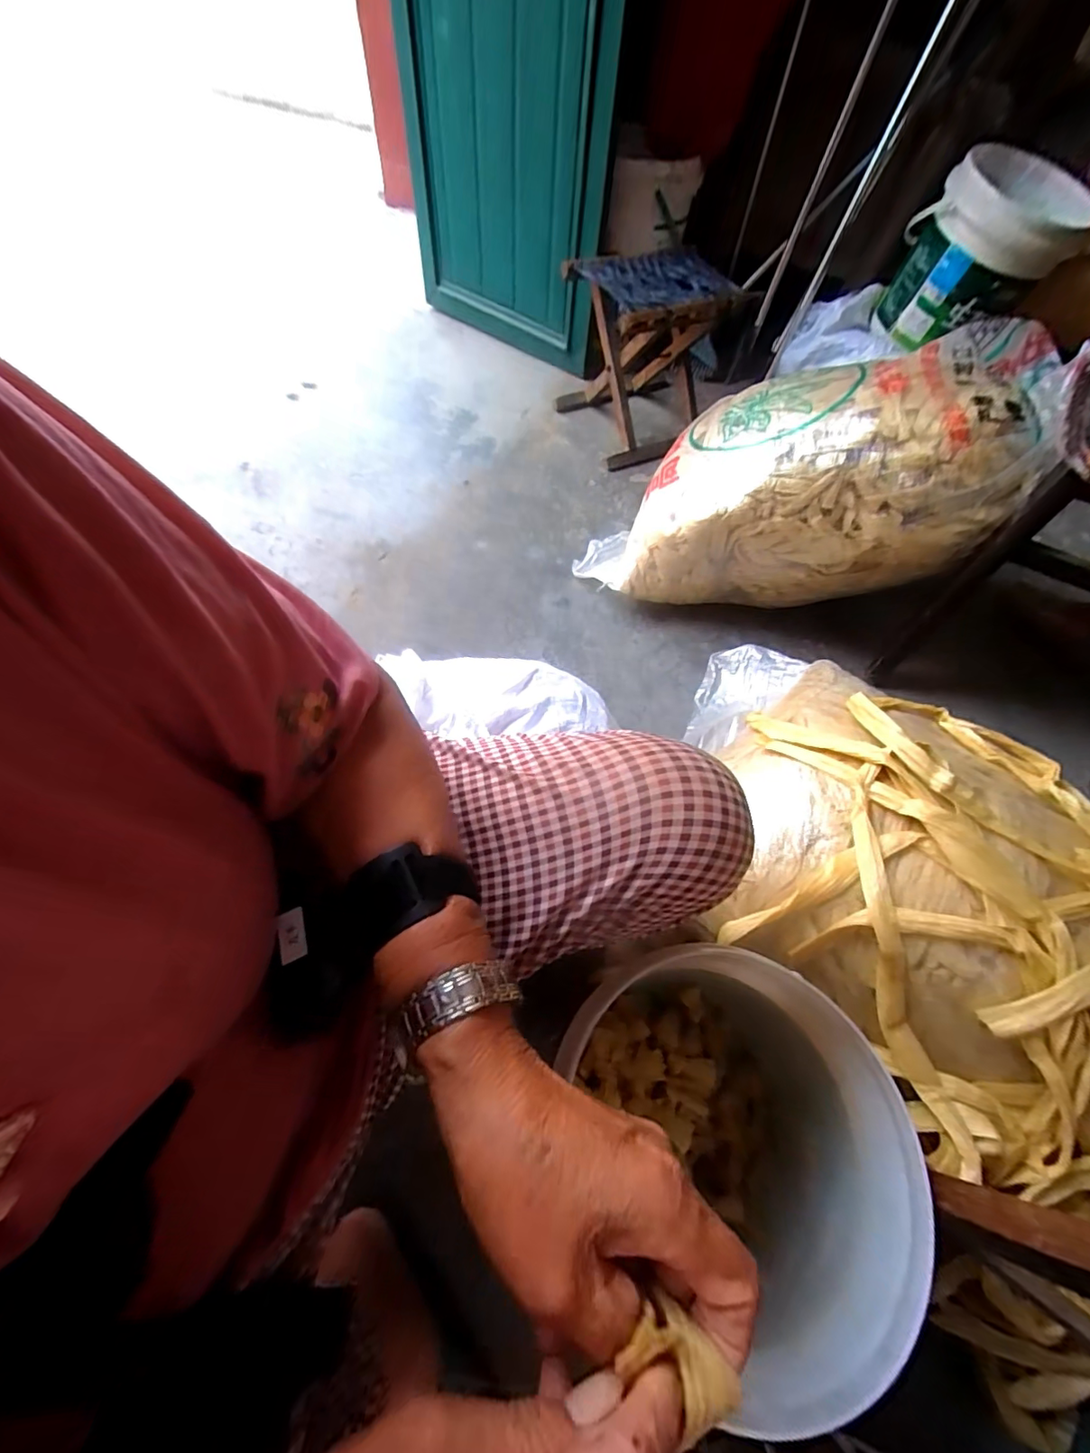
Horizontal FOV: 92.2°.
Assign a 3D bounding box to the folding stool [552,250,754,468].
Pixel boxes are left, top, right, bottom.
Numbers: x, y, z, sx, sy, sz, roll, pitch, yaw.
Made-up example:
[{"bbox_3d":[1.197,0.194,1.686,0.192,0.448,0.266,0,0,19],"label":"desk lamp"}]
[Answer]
[{"bbox_3d":[0.238,-0.821,1.160,0.328,0.277,0.304,-17,63,-14],"label":"folding stool"}]

